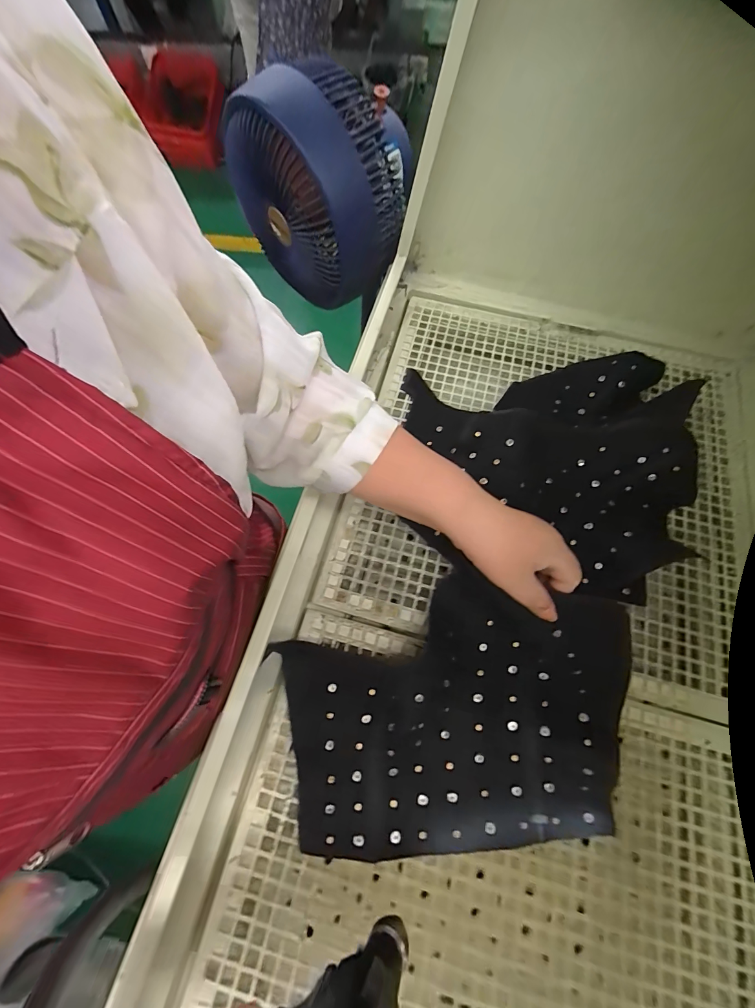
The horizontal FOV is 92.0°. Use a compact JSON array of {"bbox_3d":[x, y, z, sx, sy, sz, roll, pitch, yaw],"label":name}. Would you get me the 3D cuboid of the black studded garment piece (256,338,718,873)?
[{"bbox_3d":[0.118,0.048,0.359,0.313,0.074,0.552,29,76,10],"label":"black studded garment piece"}]

